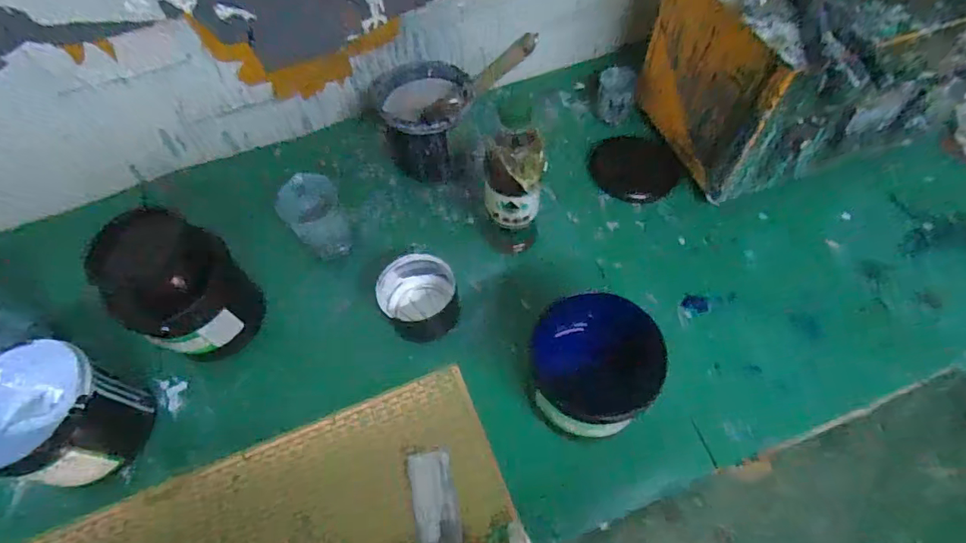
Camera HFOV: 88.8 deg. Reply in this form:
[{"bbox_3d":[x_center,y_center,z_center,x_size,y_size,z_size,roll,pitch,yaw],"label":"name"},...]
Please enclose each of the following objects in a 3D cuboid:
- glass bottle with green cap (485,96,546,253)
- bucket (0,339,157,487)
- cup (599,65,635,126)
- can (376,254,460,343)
[{"bbox_3d":[0.034,-0.089,0.569,0.065,0.207,0.062,5,60,5],"label":"glass bottle with green cap"},{"bbox_3d":[-0.423,0.149,0.494,0.126,0.114,0.111,11,61,8],"label":"bucket"},{"bbox_3d":[0.202,-0.266,0.751,0.053,0.070,0.052,-1,60,1],"label":"cup"},{"bbox_3d":[-0.076,0.026,0.583,0.082,0.058,0.089,-1,60,1],"label":"can"}]

